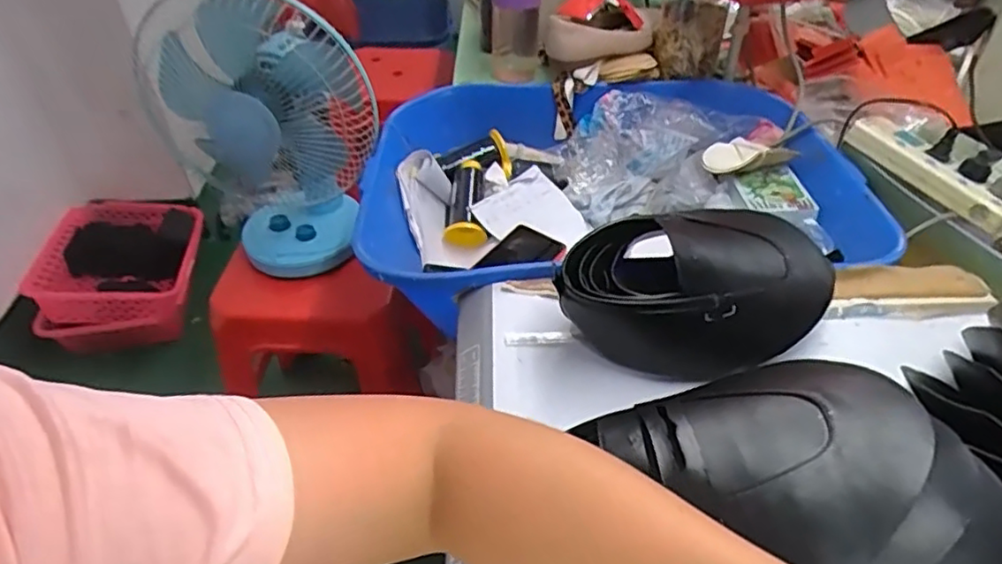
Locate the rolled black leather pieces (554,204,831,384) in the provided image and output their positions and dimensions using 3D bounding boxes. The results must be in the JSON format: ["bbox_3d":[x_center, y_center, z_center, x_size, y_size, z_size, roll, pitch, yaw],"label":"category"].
[{"bbox_3d":[0.194,0.005,0.582,0.277,0.092,0.149,-22,47,-22],"label":"rolled black leather pieces"}]

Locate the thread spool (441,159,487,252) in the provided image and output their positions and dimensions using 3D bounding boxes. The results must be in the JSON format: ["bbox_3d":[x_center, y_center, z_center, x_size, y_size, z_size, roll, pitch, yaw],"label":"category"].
[{"bbox_3d":[-0.048,-0.121,0.954,0.062,0.058,0.144,0,57,6],"label":"thread spool"}]

